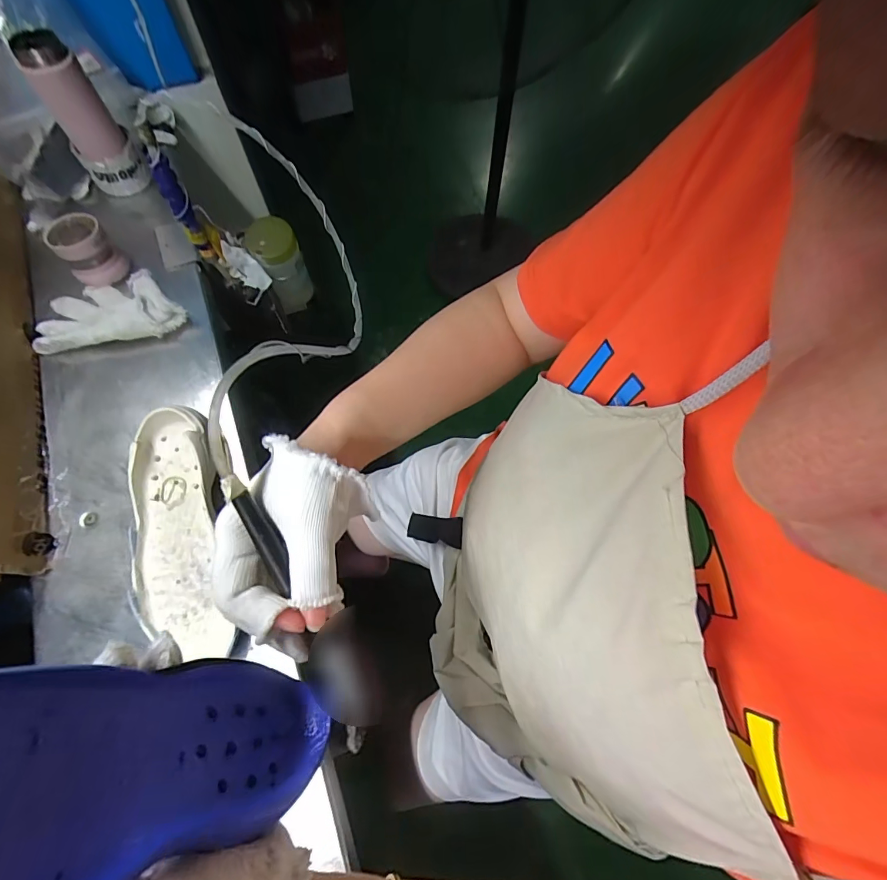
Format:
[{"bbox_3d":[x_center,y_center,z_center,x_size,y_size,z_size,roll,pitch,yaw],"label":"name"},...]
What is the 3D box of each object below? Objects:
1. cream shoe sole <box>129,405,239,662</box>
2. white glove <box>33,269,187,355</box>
[{"bbox_3d":[-0.282,0.086,0.464,0.095,0.048,0.252,-14,67,-6],"label":"cream shoe sole"},{"bbox_3d":[-0.438,-0.171,0.582,0.180,0.031,0.102,-10,67,-5],"label":"white glove"}]

